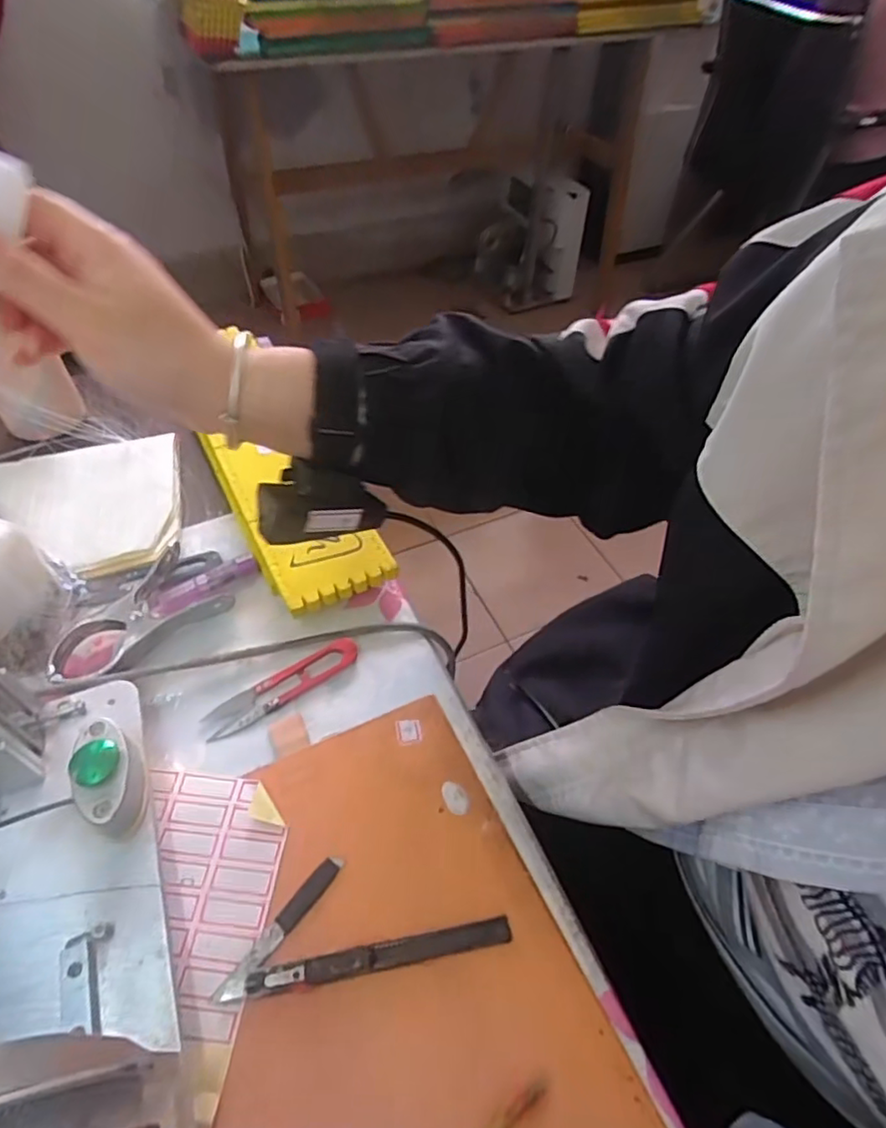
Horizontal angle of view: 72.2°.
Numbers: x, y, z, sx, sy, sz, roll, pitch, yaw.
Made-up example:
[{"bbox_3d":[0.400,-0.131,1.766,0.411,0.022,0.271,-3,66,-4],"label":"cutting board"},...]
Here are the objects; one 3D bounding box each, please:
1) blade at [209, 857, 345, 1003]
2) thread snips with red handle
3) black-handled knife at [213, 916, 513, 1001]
[{"bbox_3d":[-0.080,0.181,0.304,0.012,0.004,0.079,30,56,21],"label":"blade"},{"bbox_3d":[-0.102,0.078,0.390,0.102,0.006,0.021,-27,56,-22],"label":"thread snips with red handle"},{"bbox_3d":[-0.036,0.192,0.295,0.140,0.004,0.012,-7,51,-8],"label":"black-handled knife"}]

